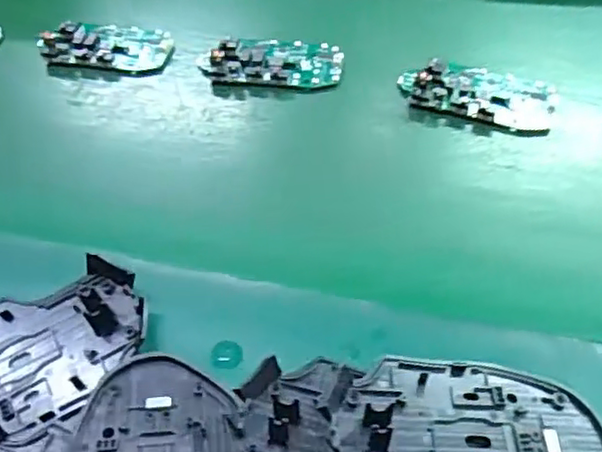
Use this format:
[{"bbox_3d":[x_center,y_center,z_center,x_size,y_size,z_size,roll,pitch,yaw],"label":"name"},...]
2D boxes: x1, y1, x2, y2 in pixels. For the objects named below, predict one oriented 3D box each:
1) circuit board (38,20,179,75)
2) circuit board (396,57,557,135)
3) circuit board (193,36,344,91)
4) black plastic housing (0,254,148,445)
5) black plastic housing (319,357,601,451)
[{"bbox_3d":[-0.137,-0.131,0.460,0.089,0.016,0.042,3,53,8],"label":"circuit board"},{"bbox_3d":[0.111,-0.087,0.408,0.095,0.014,0.045,14,55,15],"label":"circuit board"},{"bbox_3d":[-0.021,-0.111,0.439,0.097,0.014,0.046,0,52,6],"label":"circuit board"},{"bbox_3d":[-0.128,0.061,0.306,0.110,0.013,0.073,-28,55,-16],"label":"black plastic housing"},{"bbox_3d":[0.067,0.087,0.268,0.111,0.020,0.070,11,53,11],"label":"black plastic housing"}]

